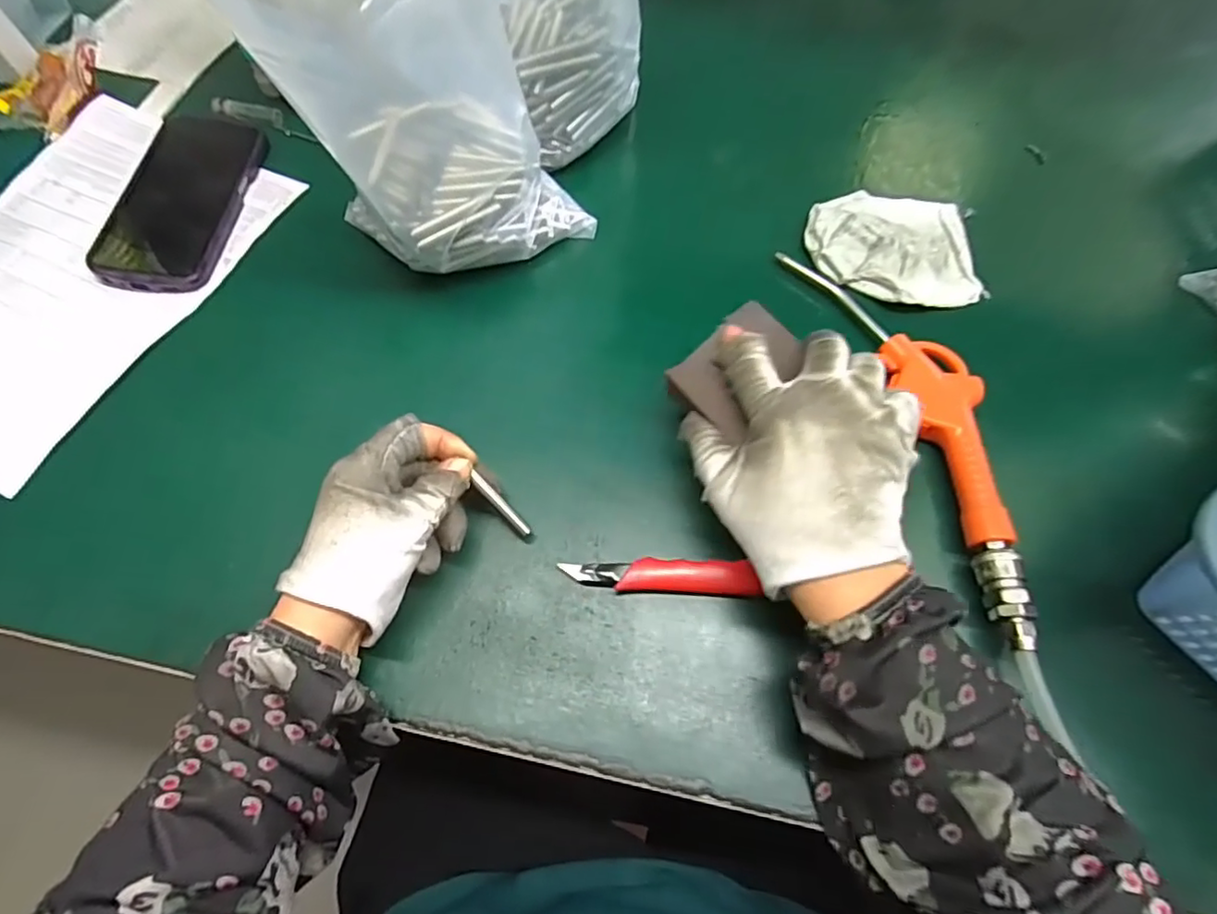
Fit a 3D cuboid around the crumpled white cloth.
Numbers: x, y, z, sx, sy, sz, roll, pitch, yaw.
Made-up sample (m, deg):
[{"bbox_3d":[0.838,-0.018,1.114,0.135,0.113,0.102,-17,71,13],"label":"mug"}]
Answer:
[{"bbox_3d":[0.199,-0.149,0.422,0.109,0.021,0.098,-1,64,1],"label":"crumpled white cloth"}]

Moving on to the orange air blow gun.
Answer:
[{"bbox_3d":[0.196,-0.029,0.365,0.066,0.027,0.272,-14,65,-6],"label":"orange air blow gun"}]

